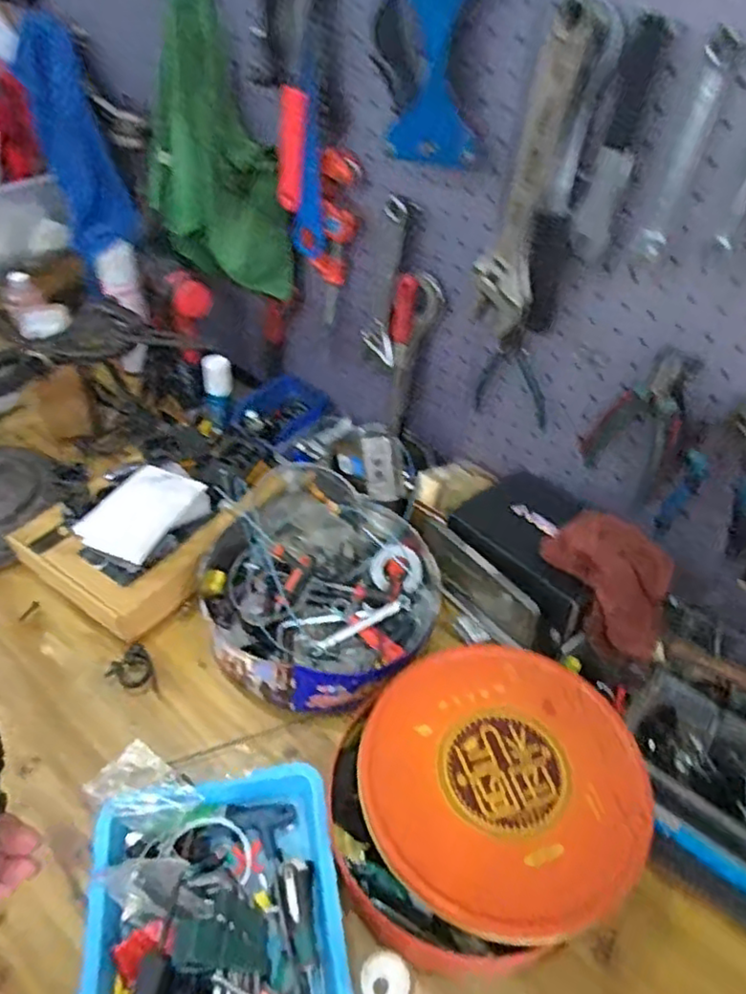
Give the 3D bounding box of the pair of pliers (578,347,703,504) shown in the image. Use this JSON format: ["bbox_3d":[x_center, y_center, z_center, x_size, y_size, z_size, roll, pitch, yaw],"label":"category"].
[{"bbox_3d":[0.295,-0.085,0.715,0.034,0.177,0.099,-30,55,-28],"label":"pair of pliers"}]

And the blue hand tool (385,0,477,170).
[{"bbox_3d":[0.061,-0.455,0.671,0.117,0.199,0.009,27,49,21],"label":"blue hand tool"}]

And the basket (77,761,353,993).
[{"bbox_3d":[-0.136,0.413,0.574,0.222,0.069,0.321,-6,46,-10],"label":"basket"}]

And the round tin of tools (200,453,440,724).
[{"bbox_3d":[-0.075,0.112,0.845,0.307,0.092,0.298,2,45,-2],"label":"round tin of tools"}]

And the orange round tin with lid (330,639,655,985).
[{"bbox_3d":[0.112,0.304,0.651,0.264,0.111,0.282,2,45,-2],"label":"orange round tin with lid"}]

